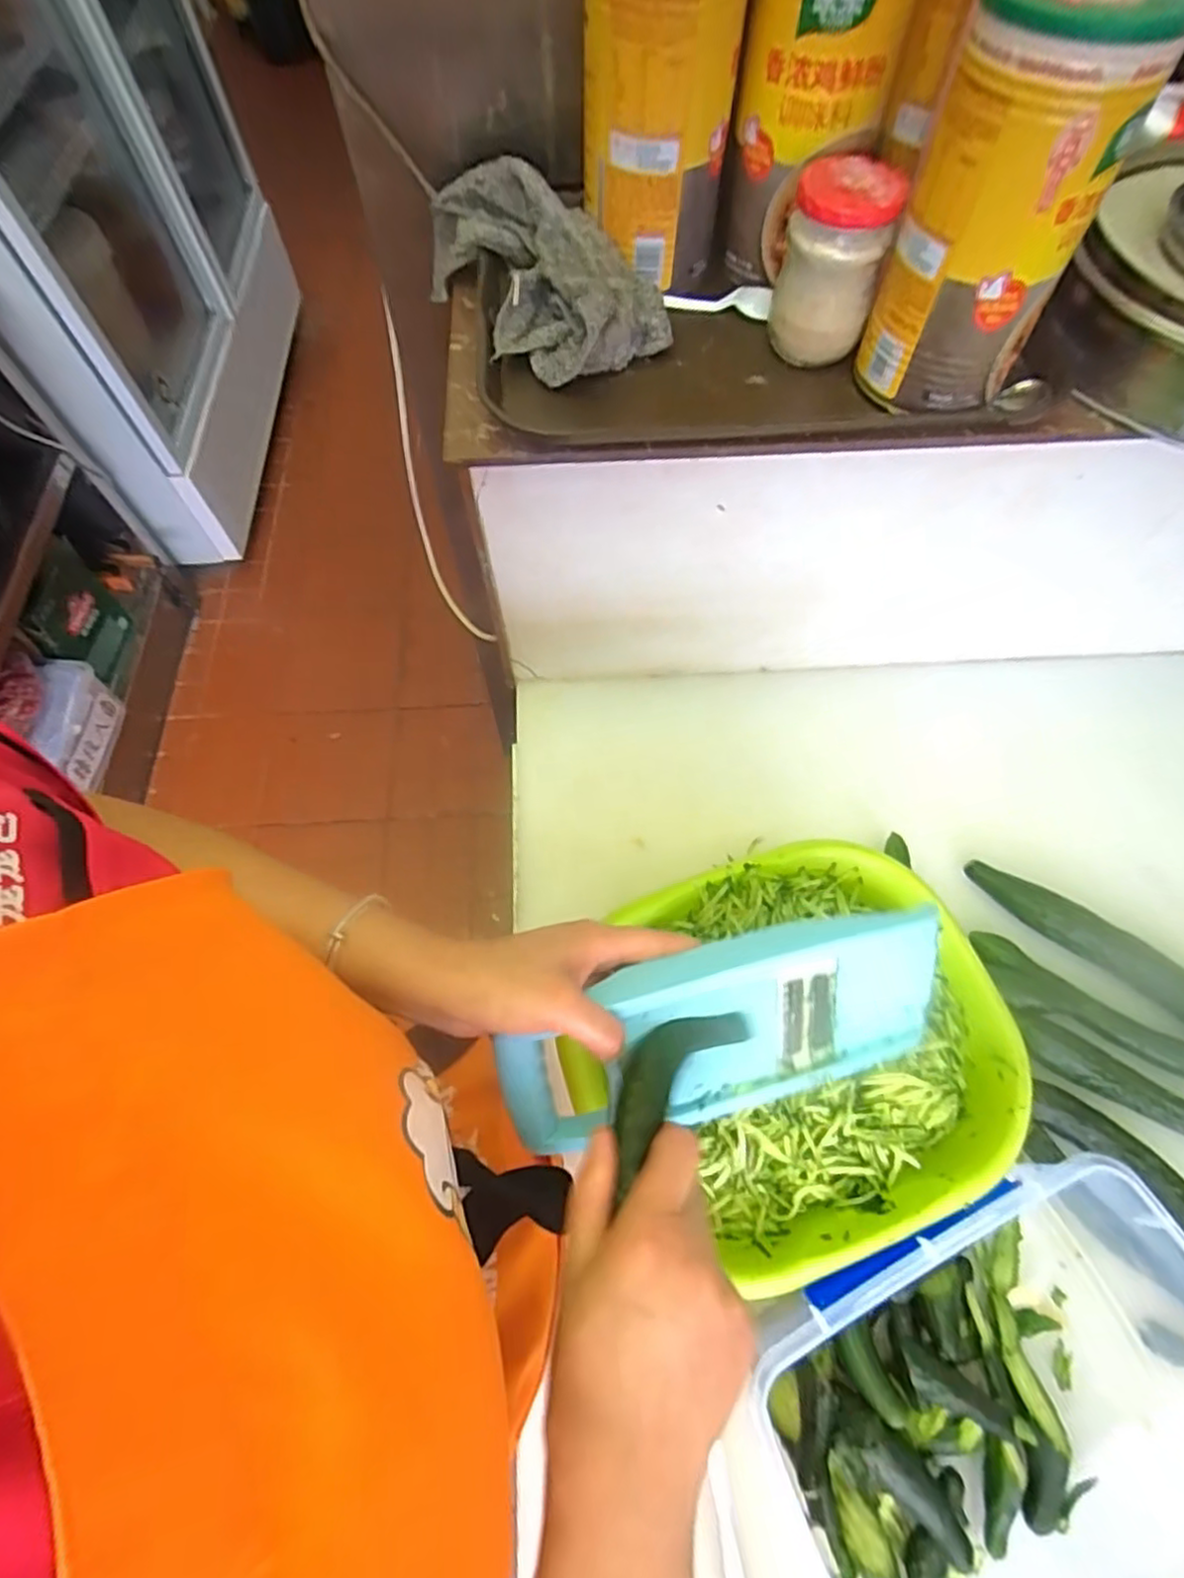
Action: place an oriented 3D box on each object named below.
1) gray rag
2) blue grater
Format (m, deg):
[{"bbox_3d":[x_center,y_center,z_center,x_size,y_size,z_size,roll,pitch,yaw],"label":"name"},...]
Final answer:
[{"bbox_3d":[-0.050,-0.395,0.515,0.125,0.081,0.242,-27,68,-11],"label":"gray rag"},{"bbox_3d":[0.080,0.143,0.389,0.259,0.107,0.029,-14,23,-11],"label":"blue grater"}]

